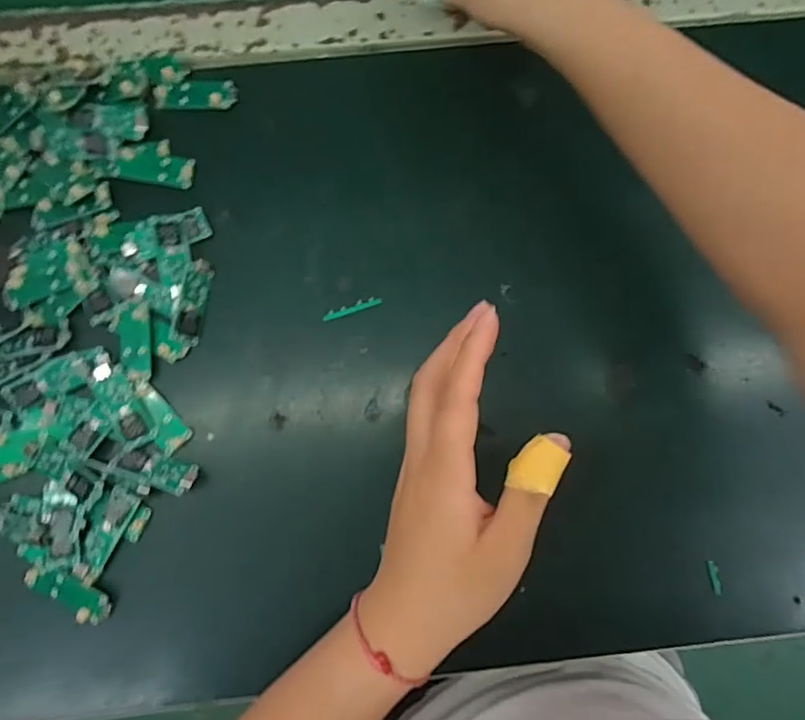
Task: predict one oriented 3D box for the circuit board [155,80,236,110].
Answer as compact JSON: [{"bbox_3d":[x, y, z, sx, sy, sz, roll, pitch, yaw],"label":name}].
[{"bbox_3d":[-0.136,-0.175,0.348,0.052,0.005,0.019,-2,84,-2],"label":"circuit board"}]

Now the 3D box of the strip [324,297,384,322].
[{"bbox_3d":[-0.032,-0.033,0.333,0.038,0.004,0.006,-19,85,-4],"label":"strip"}]

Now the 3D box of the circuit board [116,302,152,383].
[{"bbox_3d":[-0.164,-0.011,0.321,0.020,0.004,0.048,-5,84,-2],"label":"circuit board"}]

